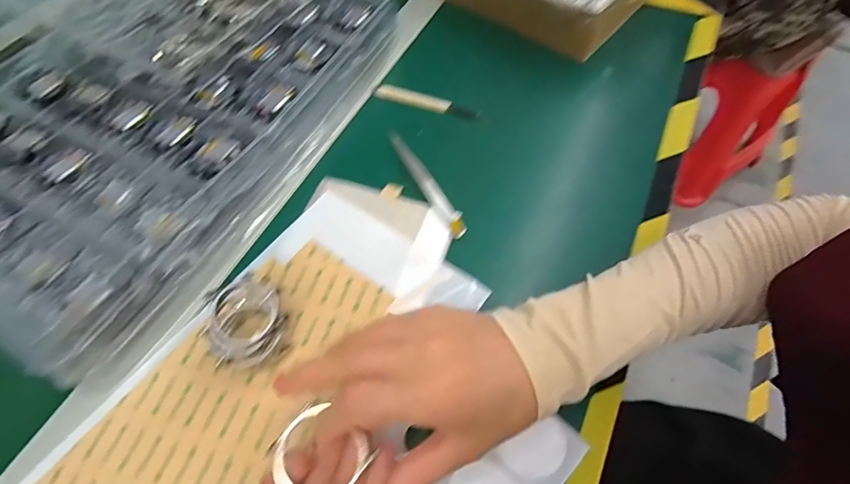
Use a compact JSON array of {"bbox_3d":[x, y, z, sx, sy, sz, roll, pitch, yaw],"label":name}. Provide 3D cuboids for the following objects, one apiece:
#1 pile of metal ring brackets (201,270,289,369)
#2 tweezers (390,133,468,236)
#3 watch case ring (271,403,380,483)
[{"bbox_3d":[-0.121,0.059,0.313,0.053,0.041,0.051,-1,60,1],"label":"pile of metal ring brackets"},{"bbox_3d":[0.001,-0.054,0.391,0.016,0.010,0.123,-27,63,-13],"label":"tweezers"},{"bbox_3d":[-0.057,0.114,0.238,0.044,0.006,0.046,-1,60,1],"label":"watch case ring"}]

